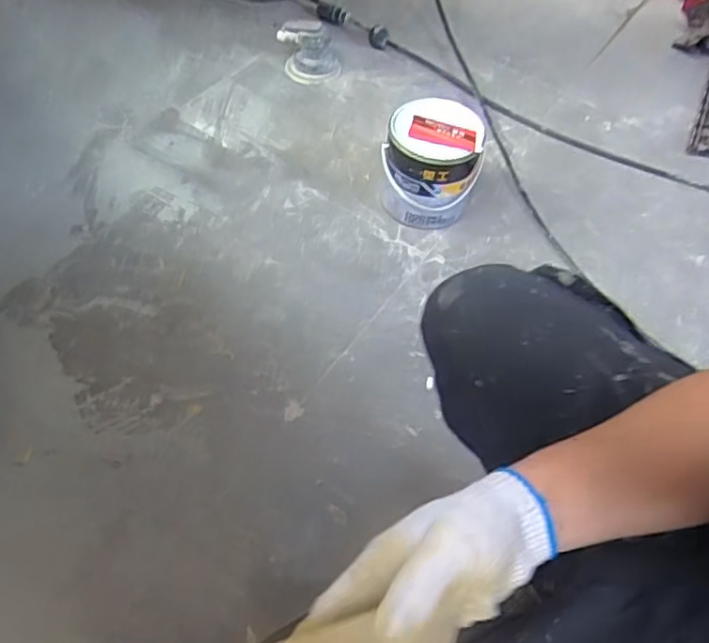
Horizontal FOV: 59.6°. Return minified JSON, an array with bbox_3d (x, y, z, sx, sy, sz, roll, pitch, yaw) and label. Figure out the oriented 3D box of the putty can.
[{"bbox_3d":[0.128,-0.263,1.055,0.134,0.185,0.134,2,54,-3],"label":"putty can"}]

